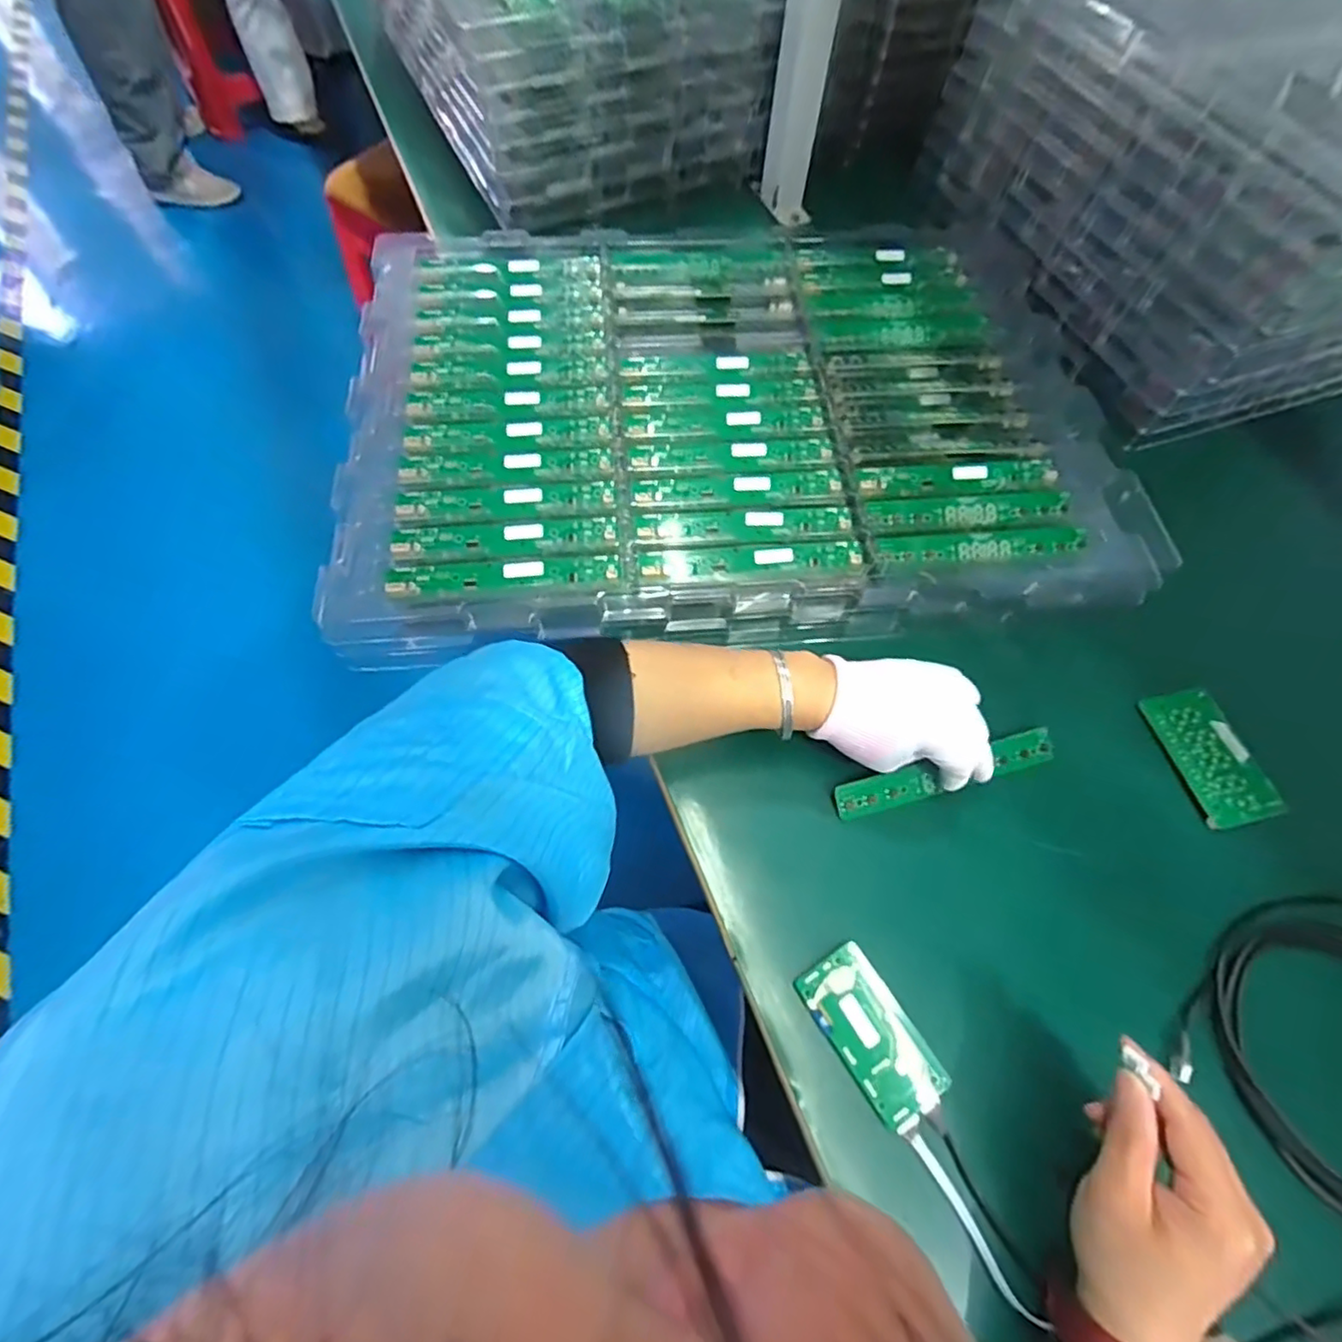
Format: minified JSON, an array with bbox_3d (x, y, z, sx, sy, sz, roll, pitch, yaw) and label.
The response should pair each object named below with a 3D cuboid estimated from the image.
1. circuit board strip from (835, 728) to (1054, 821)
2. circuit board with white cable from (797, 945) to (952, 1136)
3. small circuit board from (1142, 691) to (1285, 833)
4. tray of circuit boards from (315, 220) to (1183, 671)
[{"bbox_3d":[0.208,0.076,0.483,0.179,0.008,0.025,-15,87,-9],"label":"circuit board strip"},{"bbox_3d":[0.129,0.231,0.409,0.052,0.011,0.100,-29,68,-15],"label":"circuit board with white cable"},{"bbox_3d":[0.420,0.065,0.500,0.055,0.007,0.106,-11,63,1],"label":"small circuit board"},{"bbox_3d":[0.049,-0.246,0.598,0.663,0.056,0.468,-5,64,-4],"label":"tray of circuit boards"}]

